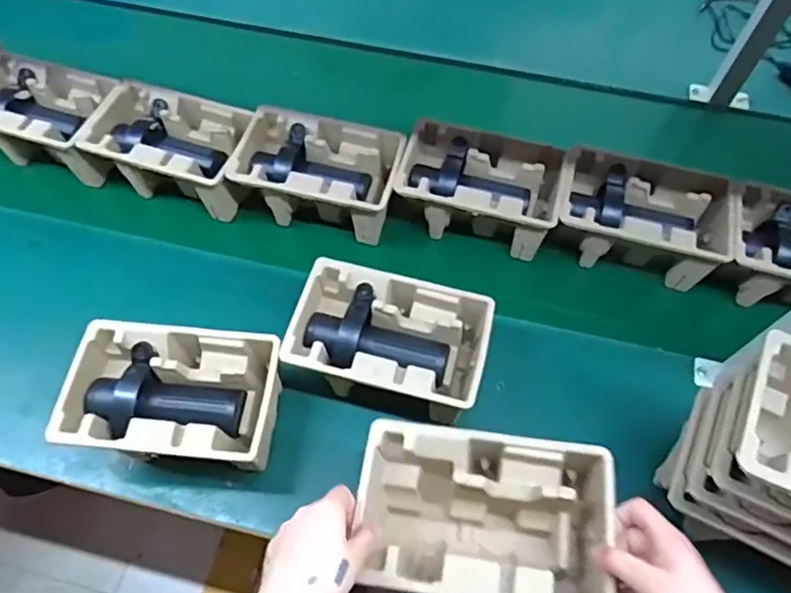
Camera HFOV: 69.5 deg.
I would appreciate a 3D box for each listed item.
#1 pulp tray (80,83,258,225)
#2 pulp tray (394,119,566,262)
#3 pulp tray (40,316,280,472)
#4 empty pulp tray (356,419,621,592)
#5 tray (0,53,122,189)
[{"bbox_3d":[-0.327,-0.216,0.855,0.224,0.097,0.147,15,62,7],"label":"pulp tray"},{"bbox_3d":[0.118,-0.154,0.816,0.220,0.098,0.133,14,62,6],"label":"pulp tray"},{"bbox_3d":[-0.249,0.120,0.658,0.224,0.095,0.145,5,61,1],"label":"pulp tray"},{"bbox_3d":[0.079,0.214,0.546,0.221,0.129,0.142,7,61,3],"label":"empty pulp tray"},{"bbox_3d":[-0.546,-0.276,0.884,0.236,0.095,0.150,16,62,7],"label":"tray"}]

